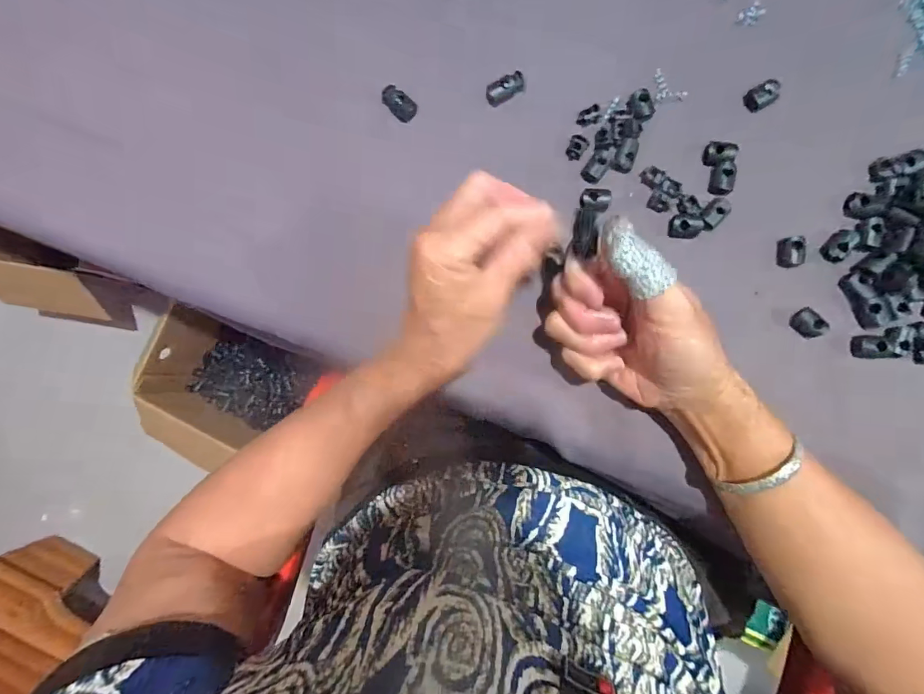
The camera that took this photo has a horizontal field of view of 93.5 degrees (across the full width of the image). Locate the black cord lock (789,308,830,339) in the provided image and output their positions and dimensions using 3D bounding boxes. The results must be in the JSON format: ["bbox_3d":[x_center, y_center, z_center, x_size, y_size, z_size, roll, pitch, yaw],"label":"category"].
[{"bbox_3d":[0.234,-0.016,0.293,0.014,0.013,0.020,-30,85,2],"label":"black cord lock"}]

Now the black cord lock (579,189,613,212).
[{"bbox_3d":[0.095,-0.104,0.310,0.020,0.009,0.015,7,87,4],"label":"black cord lock"}]

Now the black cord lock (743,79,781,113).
[{"bbox_3d":[0.211,-0.176,0.305,0.020,0.011,0.015,-32,85,2],"label":"black cord lock"}]

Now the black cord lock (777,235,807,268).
[{"bbox_3d":[0.226,-0.065,0.299,0.014,0.008,0.021,-3,87,4],"label":"black cord lock"}]

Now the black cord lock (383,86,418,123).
[{"bbox_3d":[-0.048,-0.184,0.330,0.029,0.010,0.015,39,90,5],"label":"black cord lock"}]

